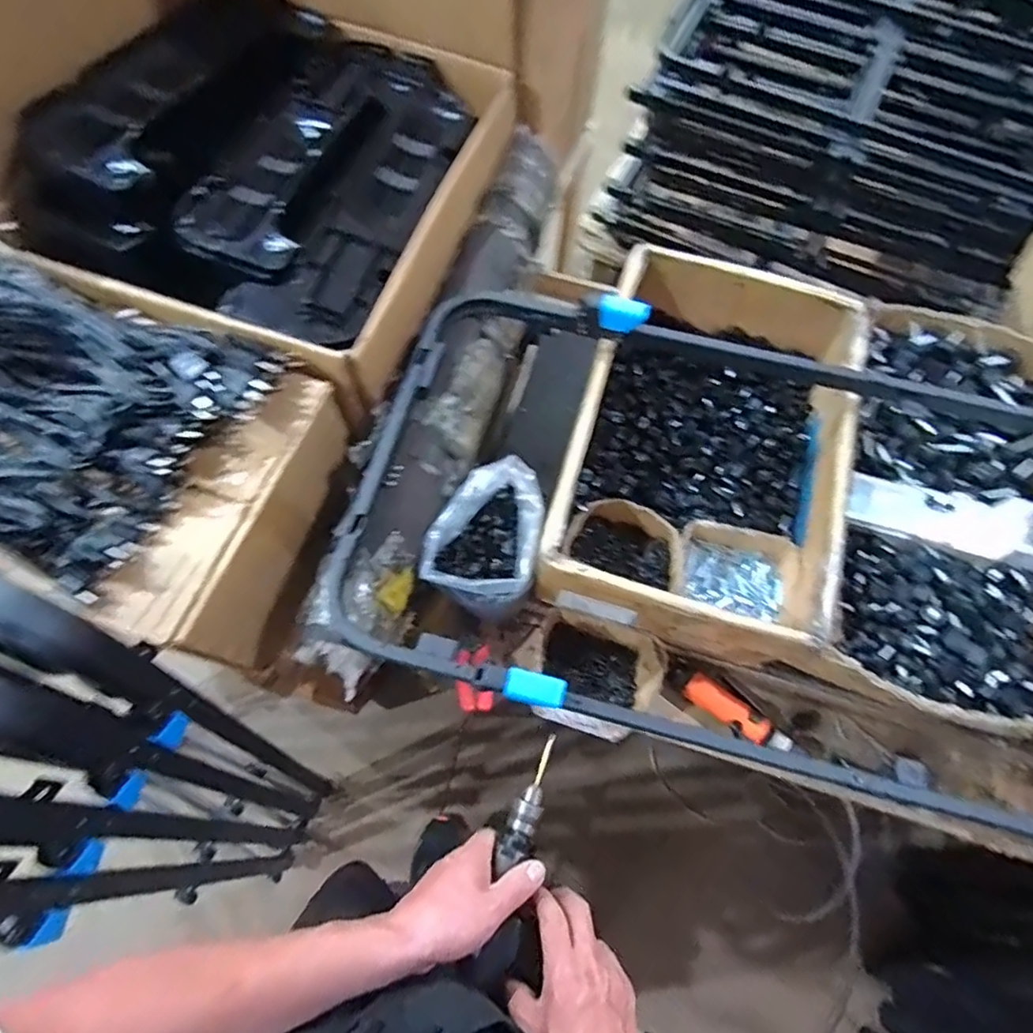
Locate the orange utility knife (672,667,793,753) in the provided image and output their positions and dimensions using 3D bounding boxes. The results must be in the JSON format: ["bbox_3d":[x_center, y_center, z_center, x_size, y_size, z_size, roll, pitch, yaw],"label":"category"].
[{"bbox_3d":[0.298,0.268,0.809,0.171,0.036,0.048,37,73,12],"label":"orange utility knife"}]

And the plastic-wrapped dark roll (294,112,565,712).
[{"bbox_3d":[-0.076,-0.207,0.784,0.130,0.098,0.860,16,69,5],"label":"plastic-wrapped dark roll"}]

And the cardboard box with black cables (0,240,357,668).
[{"bbox_3d":[-0.510,-0.085,0.725,0.531,0.287,0.340,23,70,8],"label":"cardboard box with black cables"}]

